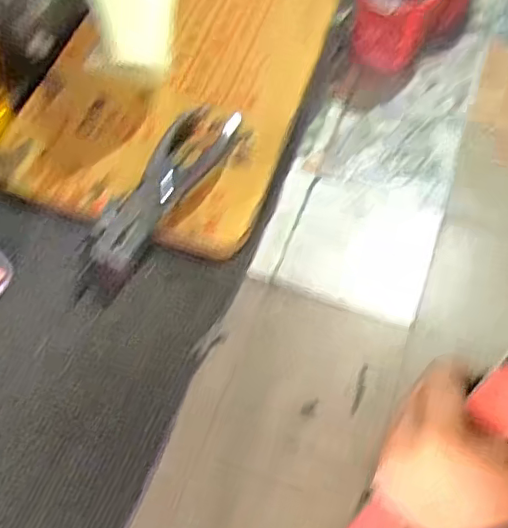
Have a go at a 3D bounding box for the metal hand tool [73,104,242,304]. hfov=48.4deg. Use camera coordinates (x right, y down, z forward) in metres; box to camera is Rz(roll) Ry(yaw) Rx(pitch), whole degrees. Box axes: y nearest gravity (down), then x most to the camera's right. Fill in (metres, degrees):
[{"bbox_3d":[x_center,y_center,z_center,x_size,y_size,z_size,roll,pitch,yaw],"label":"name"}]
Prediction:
[{"bbox_3d":[-0.083,-0.057,0.474,0.053,0.022,0.203,25,64,14],"label":"metal hand tool"}]

